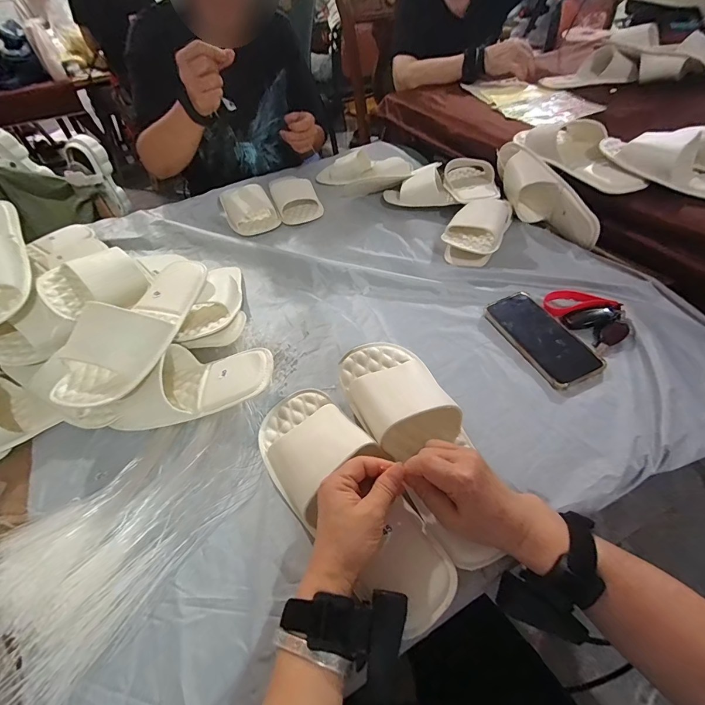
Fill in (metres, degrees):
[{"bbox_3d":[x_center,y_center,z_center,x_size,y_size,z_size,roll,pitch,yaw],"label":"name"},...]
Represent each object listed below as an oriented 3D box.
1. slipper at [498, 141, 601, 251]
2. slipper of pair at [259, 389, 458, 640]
[{"bbox_3d":[0.343,-0.283,0.677,0.056,0.104,0.263,-24,64,-17],"label":"slipper"},{"bbox_3d":[-0.006,0.142,0.379,0.104,0.058,0.270,-33,63,-23],"label":"slipper of pair"}]

